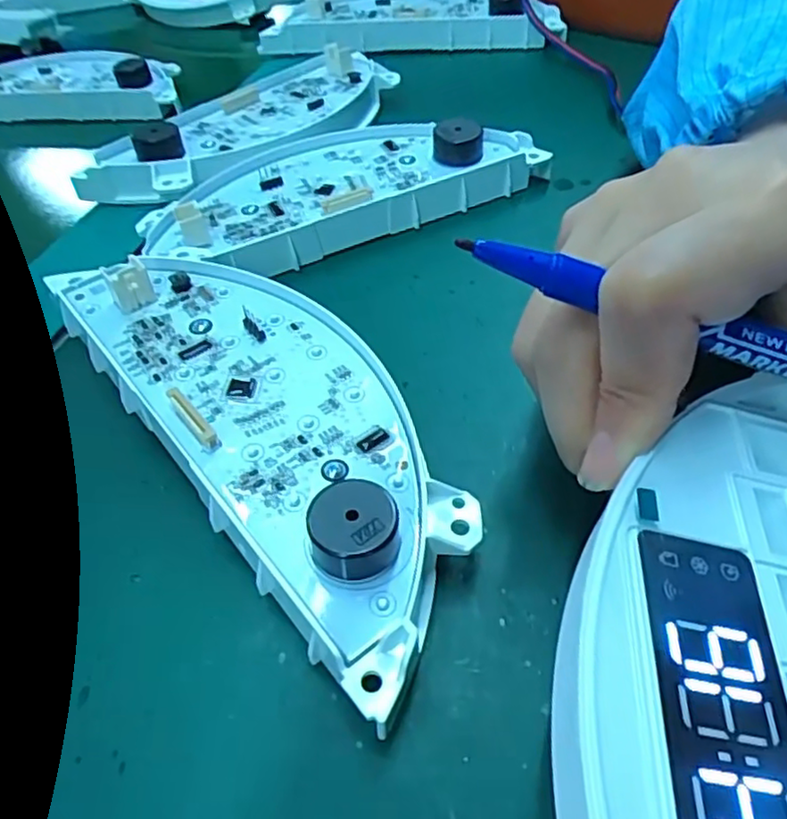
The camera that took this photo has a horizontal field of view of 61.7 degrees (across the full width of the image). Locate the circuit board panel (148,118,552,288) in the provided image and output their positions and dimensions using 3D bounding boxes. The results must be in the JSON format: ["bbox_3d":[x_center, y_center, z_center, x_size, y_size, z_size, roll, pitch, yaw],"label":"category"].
[{"bbox_3d":[-0.021,-0.098,0.278,0.161,0.029,0.073,-26,48,-18],"label":"circuit board panel"}]

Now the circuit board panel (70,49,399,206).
[{"bbox_3d":[-0.070,-0.141,0.327,0.070,0.023,0.165,32,57,32],"label":"circuit board panel"}]

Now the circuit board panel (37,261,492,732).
[{"bbox_3d":[-0.036,-0.003,0.189,0.065,0.022,0.169,-33,51,-24],"label":"circuit board panel"}]

